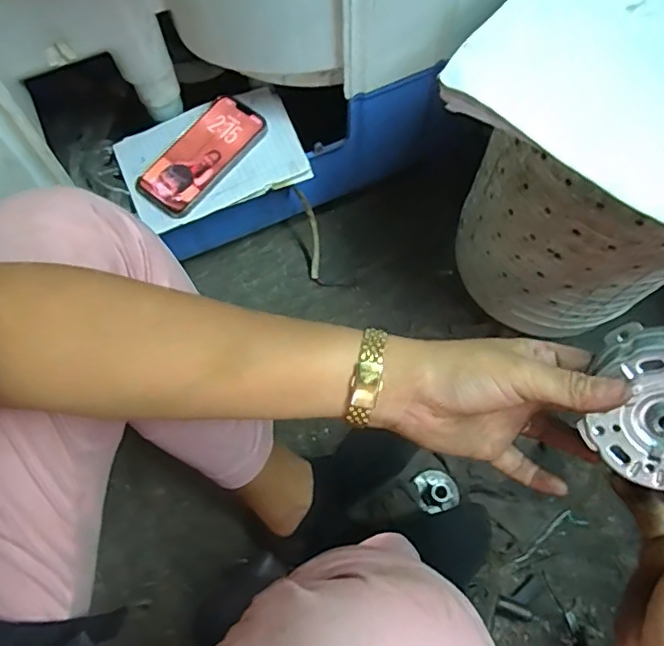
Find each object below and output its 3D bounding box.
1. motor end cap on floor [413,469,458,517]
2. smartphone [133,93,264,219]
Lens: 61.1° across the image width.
[{"bbox_3d":[0.127,0.201,0.678,0.049,0.033,0.053,-11,67,-4],"label":"motor end cap on floor"},{"bbox_3d":[-0.156,-0.203,0.680,0.082,0.010,0.163,41,81,12],"label":"smartphone"}]

